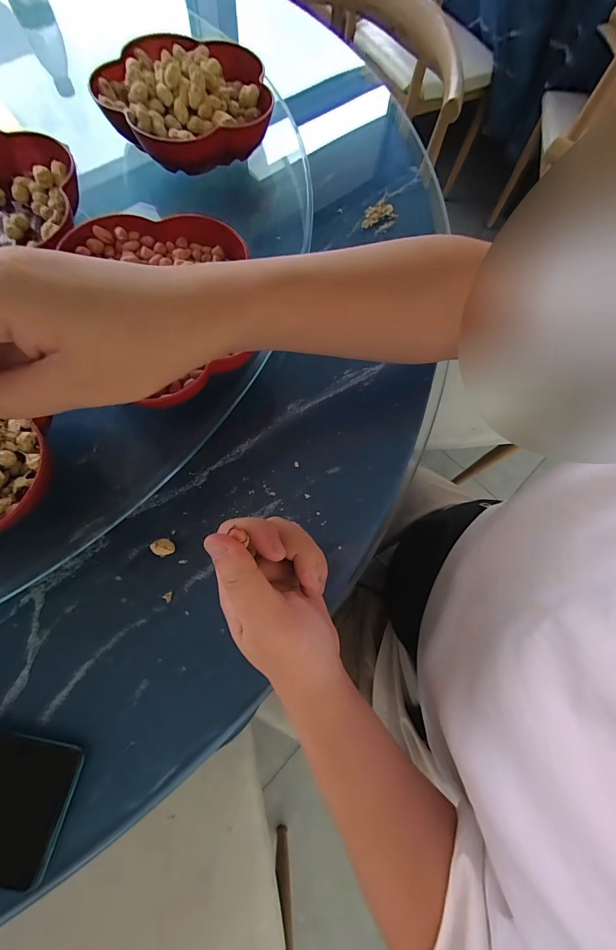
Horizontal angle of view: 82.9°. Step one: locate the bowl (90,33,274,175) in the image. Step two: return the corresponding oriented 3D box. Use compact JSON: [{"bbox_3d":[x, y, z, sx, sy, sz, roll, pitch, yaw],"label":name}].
[{"bbox_3d":[-0.129,-0.401,0.375,0.168,0.049,0.168,0,67,0],"label":"bowl"}]

